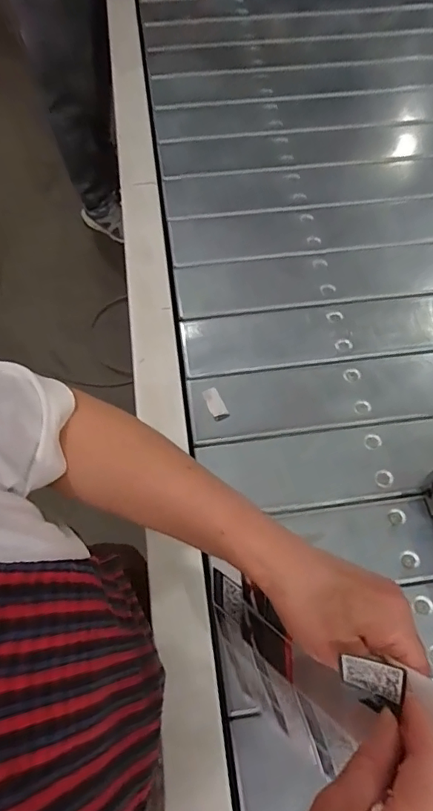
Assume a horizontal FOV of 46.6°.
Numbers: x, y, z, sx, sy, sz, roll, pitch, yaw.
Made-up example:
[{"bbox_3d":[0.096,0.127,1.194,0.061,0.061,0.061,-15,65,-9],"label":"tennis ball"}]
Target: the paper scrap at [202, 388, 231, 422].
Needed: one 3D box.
[{"bbox_3d":[-0.002,-0.002,0.661,0.023,0.008,0.048,-21,65,-12],"label":"paper scrap"}]

